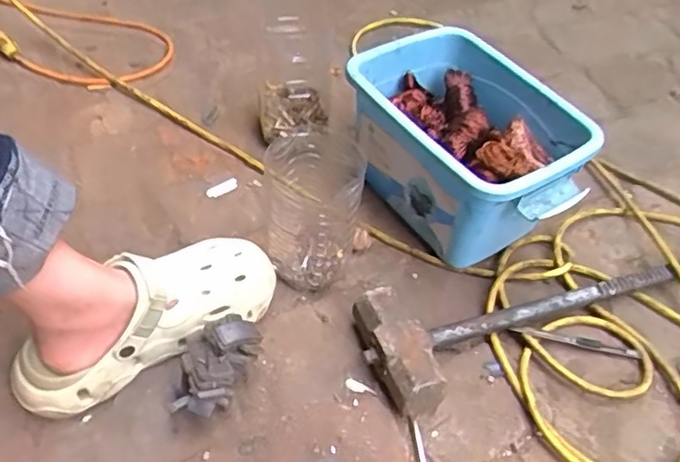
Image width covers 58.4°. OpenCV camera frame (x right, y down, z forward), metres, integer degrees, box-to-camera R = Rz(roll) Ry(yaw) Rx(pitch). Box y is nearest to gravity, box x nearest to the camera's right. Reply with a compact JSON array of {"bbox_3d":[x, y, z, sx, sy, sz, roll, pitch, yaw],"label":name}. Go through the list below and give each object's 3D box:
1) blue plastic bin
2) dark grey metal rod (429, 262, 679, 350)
[{"bbox_3d":[0.137,-0.096,0.748,0.297,0.187,0.193,37,57,24],"label":"blue plastic bin"},{"bbox_3d":[0.281,0.073,0.702,0.385,0.021,0.025,-13,53,-14],"label":"dark grey metal rod"}]

